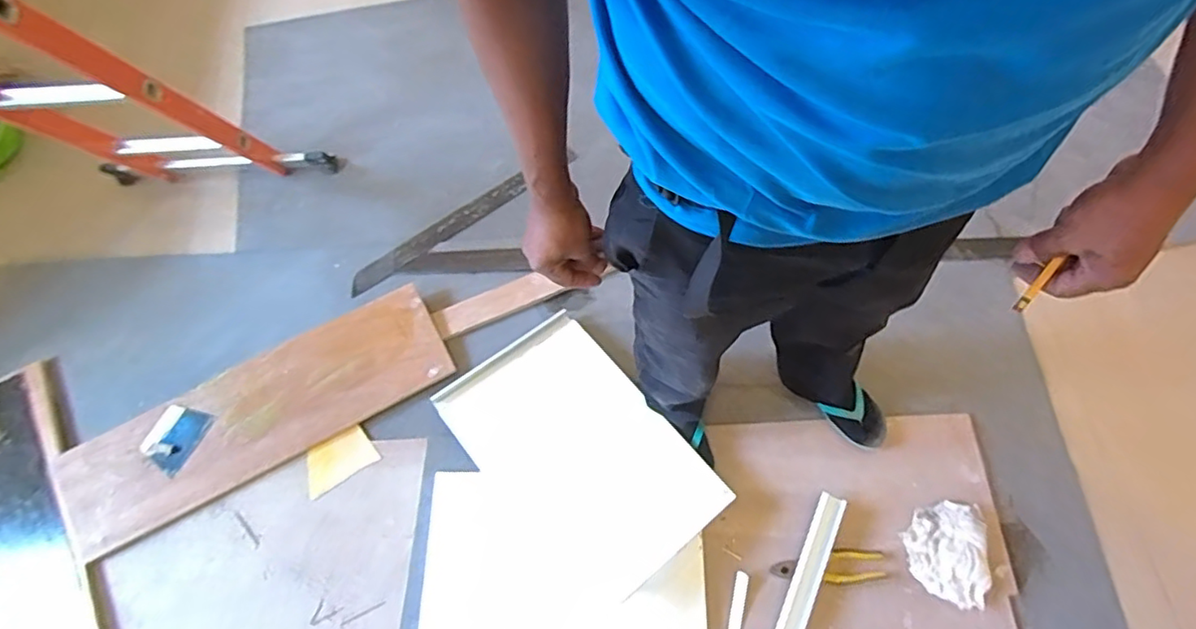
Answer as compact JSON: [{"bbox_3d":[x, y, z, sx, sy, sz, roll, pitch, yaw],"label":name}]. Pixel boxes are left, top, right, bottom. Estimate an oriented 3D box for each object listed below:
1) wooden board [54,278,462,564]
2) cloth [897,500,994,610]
[{"bbox_3d":[-0.723,0.207,1.277,0.792,0.025,0.247,-28,76,-10],"label":"wooden board"},{"bbox_3d":[0.662,0.450,1.126,0.136,0.035,0.180,4,67,3],"label":"cloth"}]

